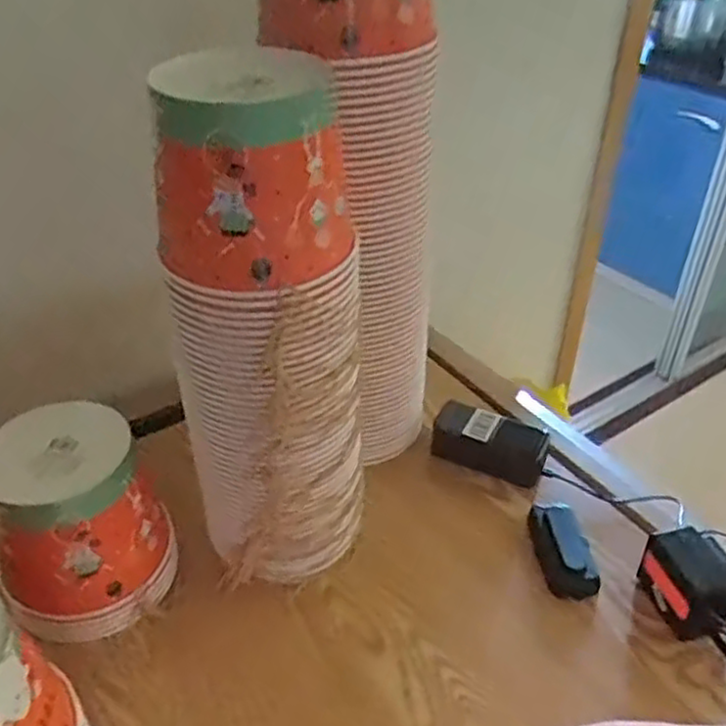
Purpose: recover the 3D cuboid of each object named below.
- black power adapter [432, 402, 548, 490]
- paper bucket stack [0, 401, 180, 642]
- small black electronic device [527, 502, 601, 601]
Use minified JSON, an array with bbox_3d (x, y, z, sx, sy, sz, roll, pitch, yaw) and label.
[{"bbox_3d":[0.147,0.093,0.836,0.131,0.060,0.052,17,39,22],"label":"black power adapter"},{"bbox_3d":[-0.259,0.145,0.665,0.156,0.161,0.135,-25,43,-31],"label":"paper bucket stack"},{"bbox_3d":[0.207,0.192,0.746,0.055,0.018,0.110,-2,36,-3],"label":"small black electronic device"}]

